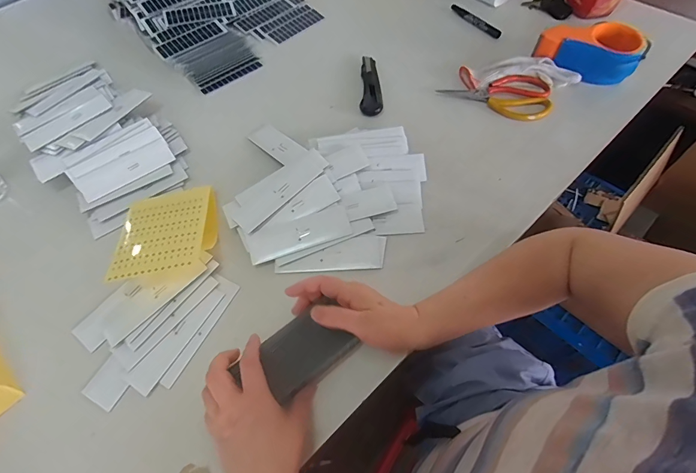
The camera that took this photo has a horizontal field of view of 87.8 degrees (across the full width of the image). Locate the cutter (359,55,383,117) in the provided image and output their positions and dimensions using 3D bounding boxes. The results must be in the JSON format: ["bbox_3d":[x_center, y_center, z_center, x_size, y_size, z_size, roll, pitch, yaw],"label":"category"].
[{"bbox_3d":[0.039,-0.271,0.642,0.036,0.015,0.150,-2,59,2],"label":"cutter"}]

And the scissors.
[{"bbox_3d":[0.252,-0.246,0.610,0.173,0.015,0.094,19,62,14],"label":"scissors"}]

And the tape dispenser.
[{"bbox_3d":[0.404,-0.312,0.617,0.168,0.073,0.073,13,64,3],"label":"tape dispenser"}]

